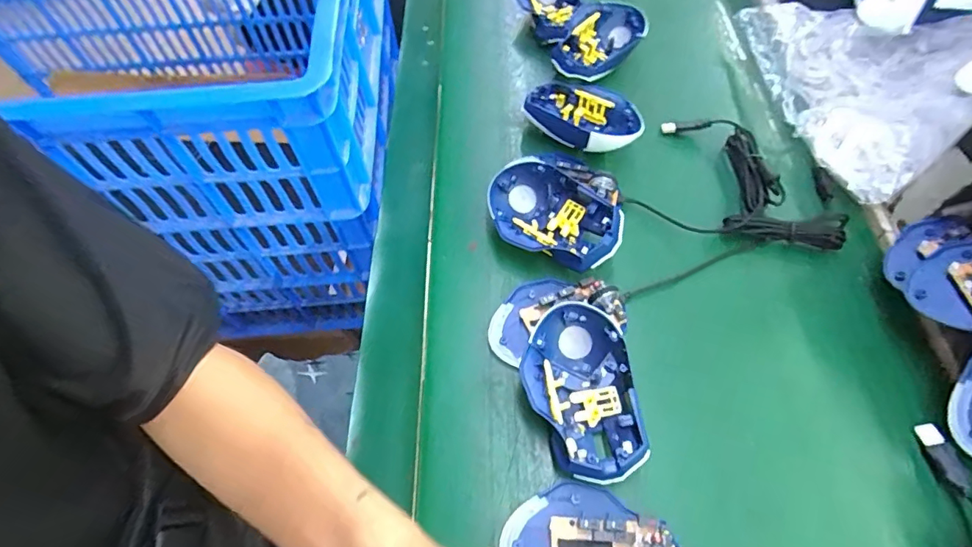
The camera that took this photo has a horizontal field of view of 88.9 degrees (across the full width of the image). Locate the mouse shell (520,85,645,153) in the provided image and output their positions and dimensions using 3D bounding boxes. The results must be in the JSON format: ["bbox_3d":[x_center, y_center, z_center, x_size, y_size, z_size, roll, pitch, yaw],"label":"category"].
[{"bbox_3d":[0.098,-0.155,0.504,0.117,0.044,0.073,23,63,16],"label":"mouse shell"}]

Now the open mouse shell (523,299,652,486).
[{"bbox_3d":[0.066,0.084,0.356,0.073,0.040,0.117,-5,59,0],"label":"open mouse shell"}]

